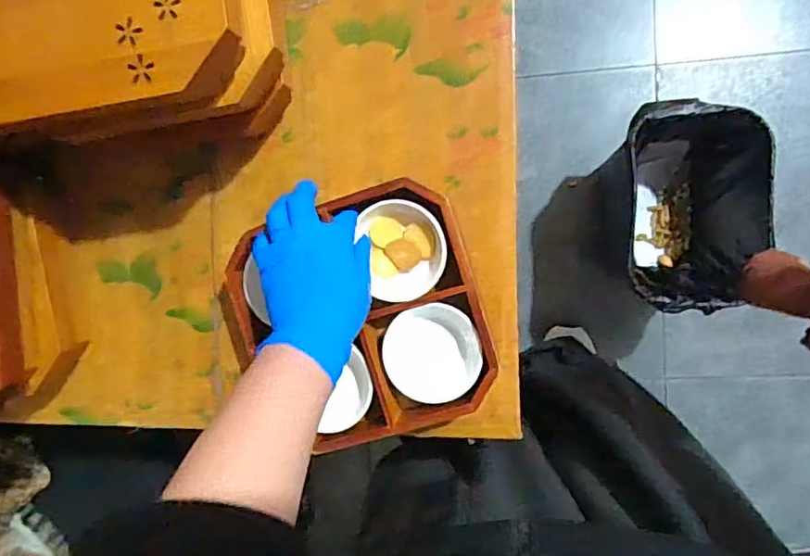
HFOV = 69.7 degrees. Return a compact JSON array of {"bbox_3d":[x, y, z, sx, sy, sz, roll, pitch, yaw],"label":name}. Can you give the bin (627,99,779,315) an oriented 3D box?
[{"bbox_3d":[0.438,-0.108,0.925,0.185,0.258,0.302,-3,93,9],"label":"bin"}]

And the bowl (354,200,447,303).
[{"bbox_3d":[0.000,-0.026,0.515,0.075,0.046,0.086,-26,90,9],"label":"bowl"}]

